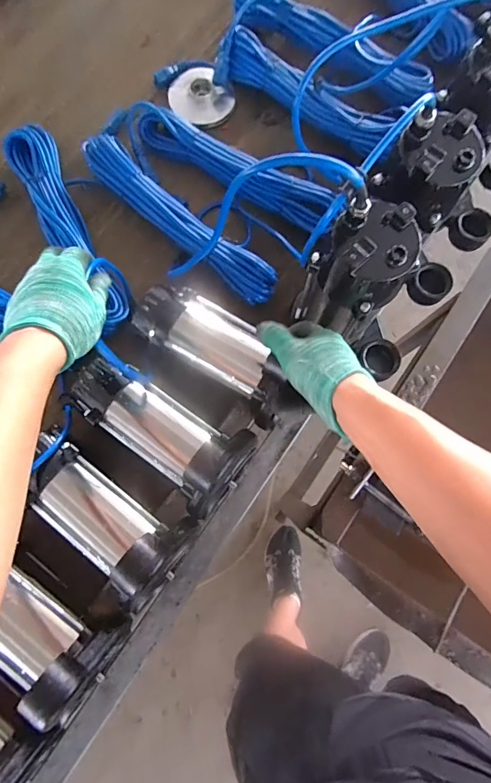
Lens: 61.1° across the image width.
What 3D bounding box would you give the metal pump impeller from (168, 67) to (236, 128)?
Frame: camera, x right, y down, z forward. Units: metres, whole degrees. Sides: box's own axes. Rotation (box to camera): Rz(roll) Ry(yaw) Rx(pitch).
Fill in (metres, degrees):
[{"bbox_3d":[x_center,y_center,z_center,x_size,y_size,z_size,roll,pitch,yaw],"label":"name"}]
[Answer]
[{"bbox_3d":[-0.076,-0.488,0.691,0.094,0.015,0.097,-1,93,-12],"label":"metal pump impeller"}]

